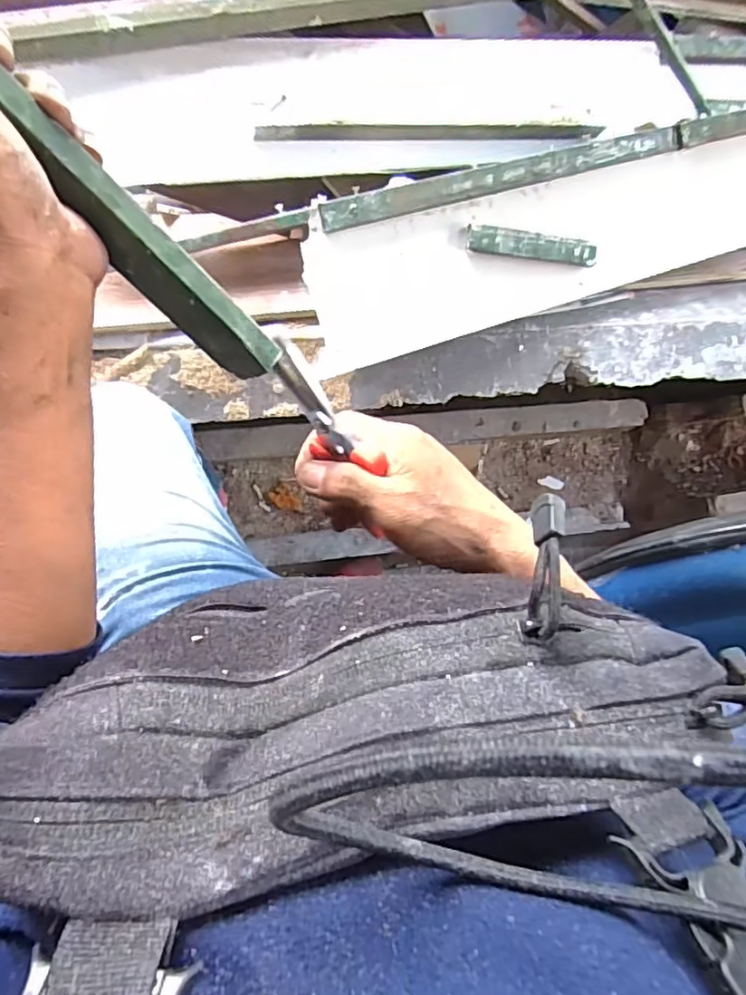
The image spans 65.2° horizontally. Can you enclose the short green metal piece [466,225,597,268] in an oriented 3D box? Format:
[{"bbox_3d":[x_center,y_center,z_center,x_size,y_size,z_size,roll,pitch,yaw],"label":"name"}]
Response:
[{"bbox_3d":[0.232,-0.362,0.840,0.214,0.021,0.033,-2,91,-21],"label":"short green metal piece"}]

